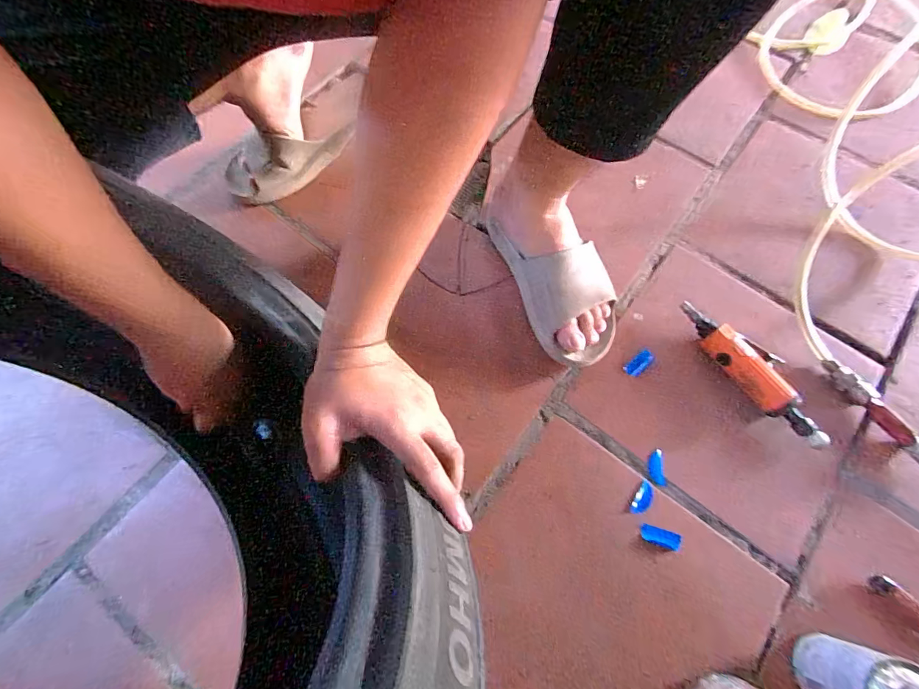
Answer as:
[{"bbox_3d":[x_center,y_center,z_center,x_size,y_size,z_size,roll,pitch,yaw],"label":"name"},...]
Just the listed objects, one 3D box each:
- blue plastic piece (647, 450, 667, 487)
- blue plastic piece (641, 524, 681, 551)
[{"bbox_3d":[0.232,0.144,0.499,0.018,0.007,0.041,11,69,3],"label":"blue plastic piece"},{"bbox_3d":[0.220,0.211,0.465,0.040,0.009,0.018,16,69,5],"label":"blue plastic piece"}]

